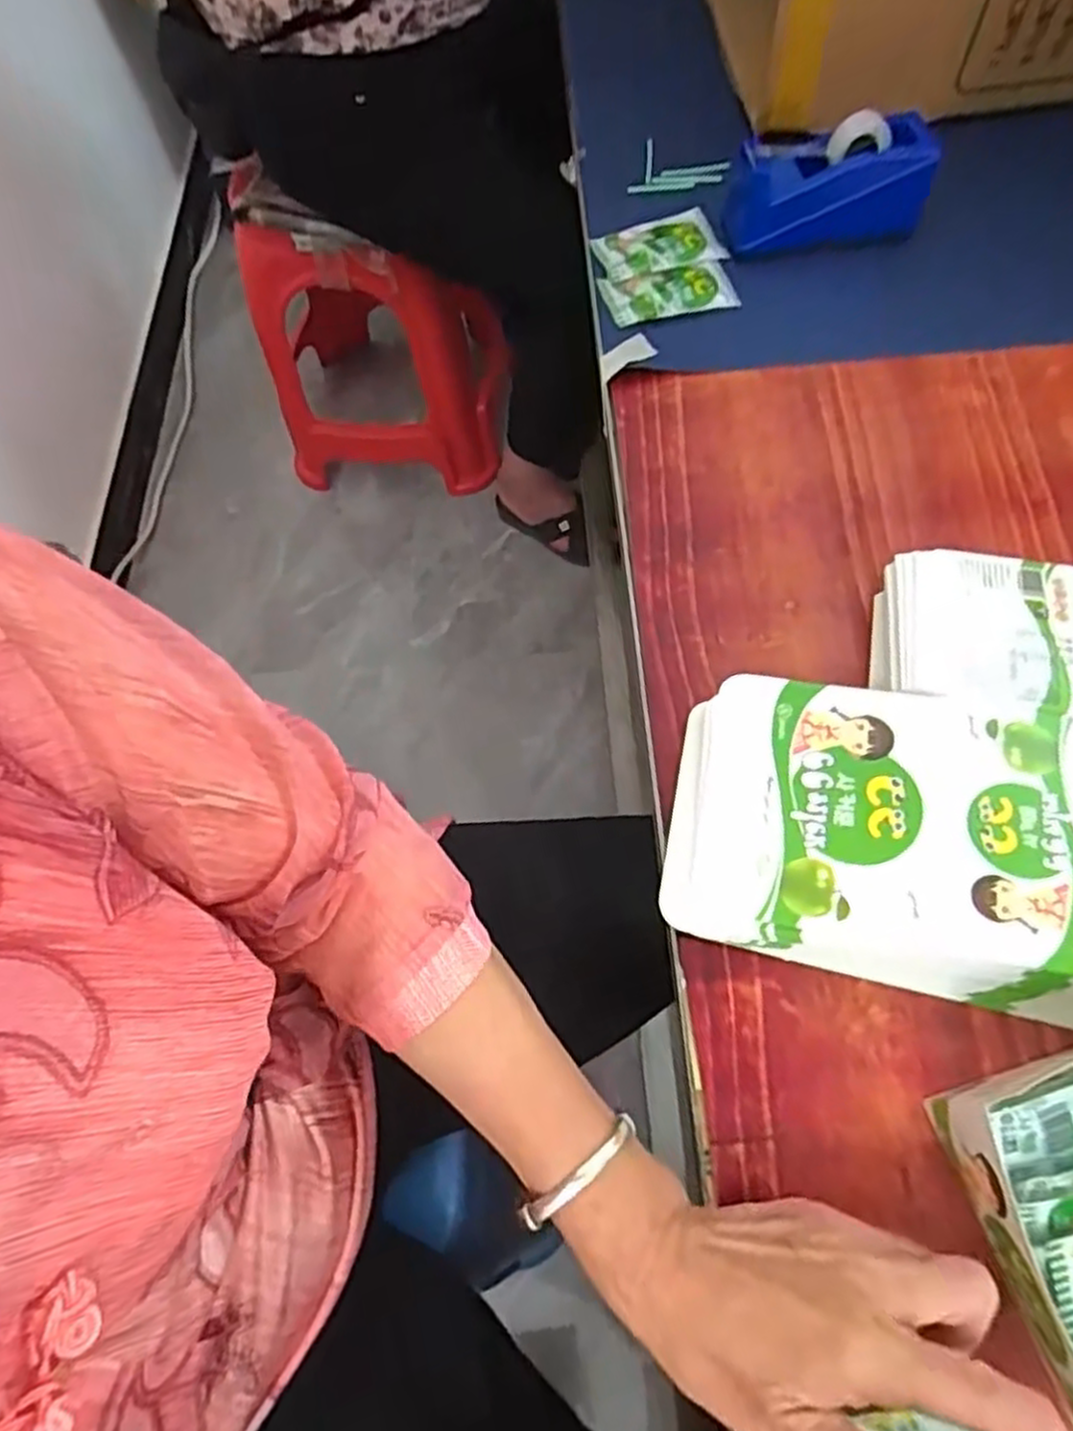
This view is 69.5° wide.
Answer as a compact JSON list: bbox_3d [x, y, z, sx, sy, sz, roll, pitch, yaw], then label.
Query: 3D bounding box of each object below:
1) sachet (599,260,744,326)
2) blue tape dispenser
[{"bbox_3d":[0.108,-0.342,0.627,0.106,0.010,0.051,-8,65,-1],"label":"sachet"},{"bbox_3d":[0.230,-0.422,0.613,0.150,0.072,0.064,-3,65,1],"label":"blue tape dispenser"}]

